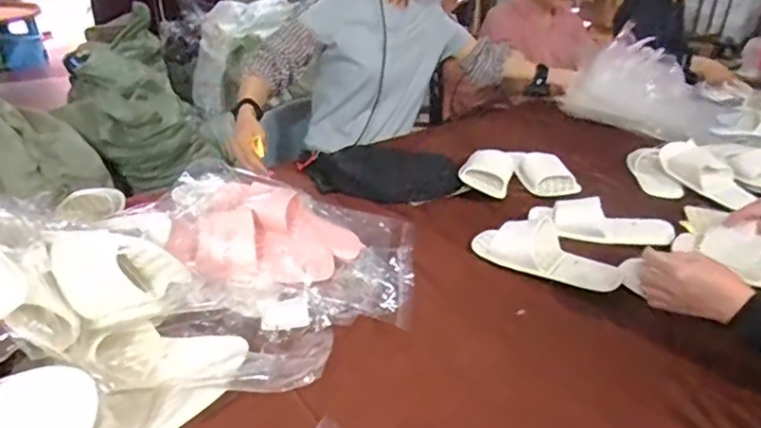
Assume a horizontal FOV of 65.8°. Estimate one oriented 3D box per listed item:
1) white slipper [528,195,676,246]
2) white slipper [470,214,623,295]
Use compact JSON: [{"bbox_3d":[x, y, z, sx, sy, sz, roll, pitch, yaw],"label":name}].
[{"bbox_3d":[0.380,0.006,1.015,0.229,0.051,0.090,8,28,11],"label":"white slipper"},{"bbox_3d":[0.258,0.051,0.914,0.225,0.050,0.092,19,32,29],"label":"white slipper"}]

